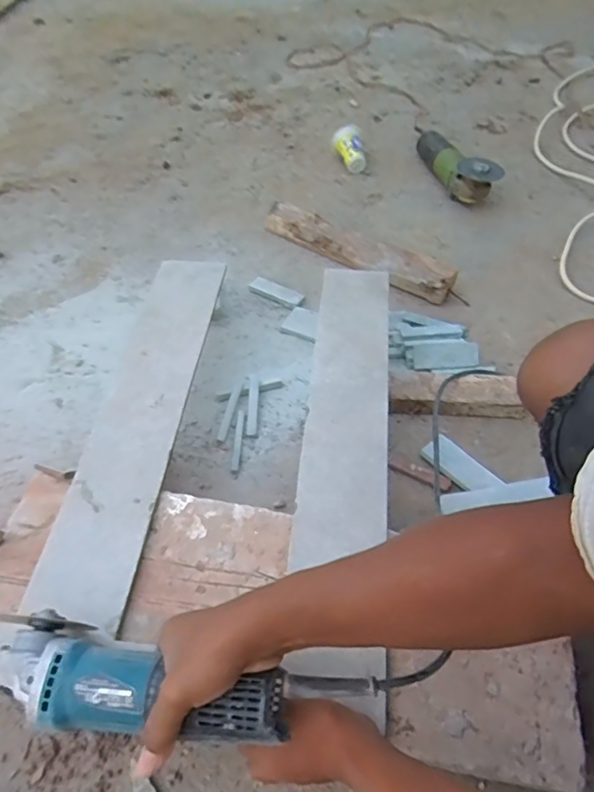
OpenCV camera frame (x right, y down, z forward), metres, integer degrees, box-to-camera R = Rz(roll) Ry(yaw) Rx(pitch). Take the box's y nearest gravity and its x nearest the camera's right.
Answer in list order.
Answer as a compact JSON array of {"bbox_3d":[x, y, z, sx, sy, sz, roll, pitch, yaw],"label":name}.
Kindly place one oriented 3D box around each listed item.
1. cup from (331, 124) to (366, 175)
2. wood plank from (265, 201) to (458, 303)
[{"bbox_3d":[0.119,-0.546,1.150,0.062,0.068,0.102,-10,55,-3],"label":"cup"},{"bbox_3d":[0.103,-0.275,0.962,0.404,0.048,0.061,32,60,25],"label":"wood plank"}]

